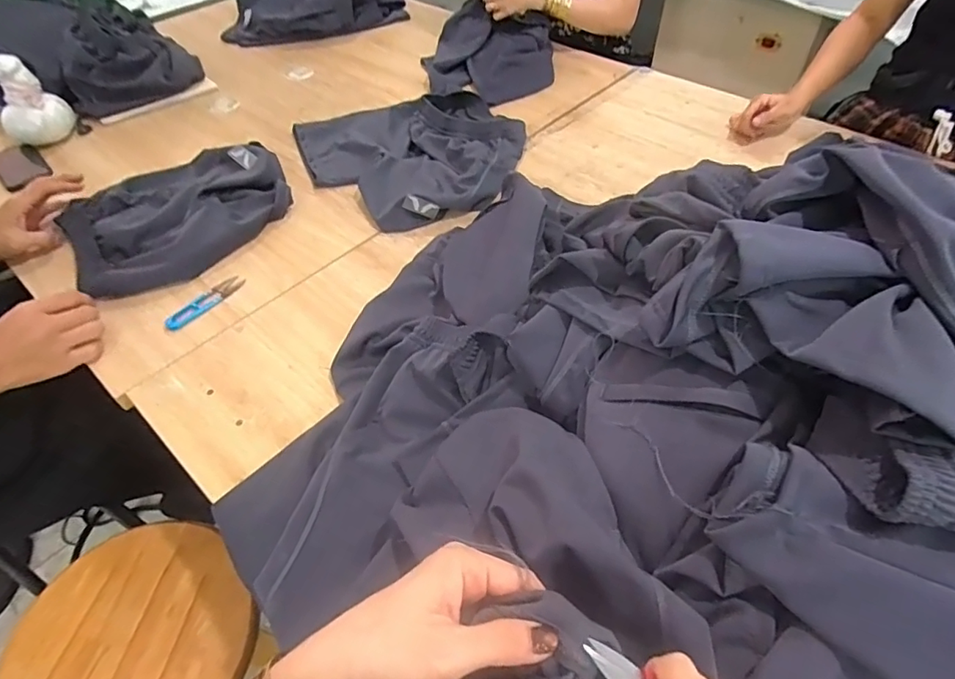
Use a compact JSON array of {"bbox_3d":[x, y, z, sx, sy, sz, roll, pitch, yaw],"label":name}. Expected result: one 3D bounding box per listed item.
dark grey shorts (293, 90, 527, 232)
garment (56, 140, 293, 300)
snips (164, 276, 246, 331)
[{"bbox_3d":[-0.111,-0.346,0.965,0.416,0.040,0.394,-14,50,-9],"label":"dark grey shorts"},{"bbox_3d":[-0.490,-0.221,0.880,0.343,0.040,0.308,-29,54,-21],"label":"garment"},{"bbox_3d":[-0.390,-0.055,0.759,0.032,0.008,0.122,28,56,24],"label":"snips"}]

